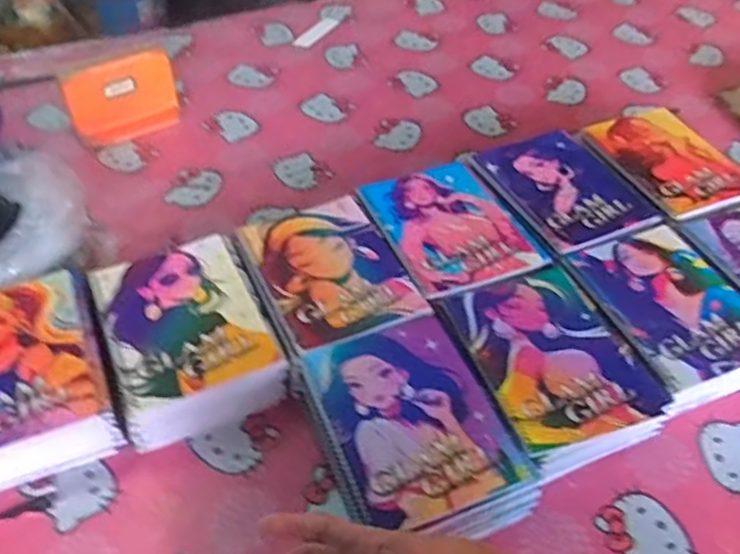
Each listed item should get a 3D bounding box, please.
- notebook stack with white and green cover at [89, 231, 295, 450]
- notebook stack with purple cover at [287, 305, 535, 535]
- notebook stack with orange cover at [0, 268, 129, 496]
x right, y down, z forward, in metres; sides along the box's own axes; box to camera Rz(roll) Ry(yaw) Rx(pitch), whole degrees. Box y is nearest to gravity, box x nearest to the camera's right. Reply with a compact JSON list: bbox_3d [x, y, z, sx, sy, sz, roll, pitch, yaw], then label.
[{"bbox_3d":[-0.193,0.070,0.727,0.156,0.079,0.212,-20,51,-21],"label":"notebook stack with white and green cover"},{"bbox_3d":[0.036,0.156,0.658,0.156,0.080,0.219,-16,50,-18],"label":"notebook stack with purple cover"},{"bbox_3d":[-0.350,0.103,0.686,0.173,0.079,0.199,-17,50,-18],"label":"notebook stack with orange cover"}]

